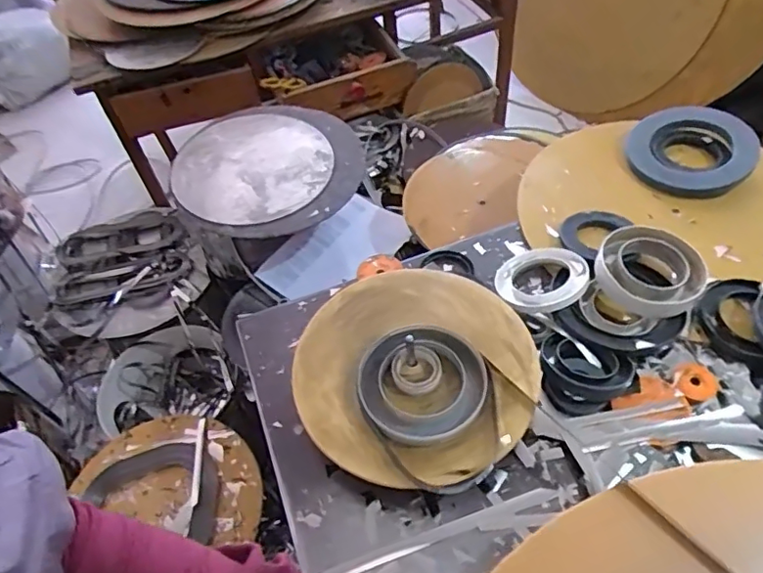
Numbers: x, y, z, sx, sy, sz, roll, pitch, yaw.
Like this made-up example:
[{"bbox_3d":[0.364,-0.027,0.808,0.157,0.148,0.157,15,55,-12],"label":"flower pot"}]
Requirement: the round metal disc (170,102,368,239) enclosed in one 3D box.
[{"bbox_3d":[-0.216,-0.240,1.053,0.336,0.058,0.344,-3,52,4],"label":"round metal disc"}]

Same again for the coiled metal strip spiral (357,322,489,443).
[{"bbox_3d":[0.047,0.107,0.637,0.146,0.023,0.141,-6,51,2],"label":"coiled metal strip spiral"}]

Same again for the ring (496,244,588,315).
[{"bbox_3d":[0.218,-0.010,0.755,0.123,0.016,0.123,-17,38,13],"label":"ring"}]

